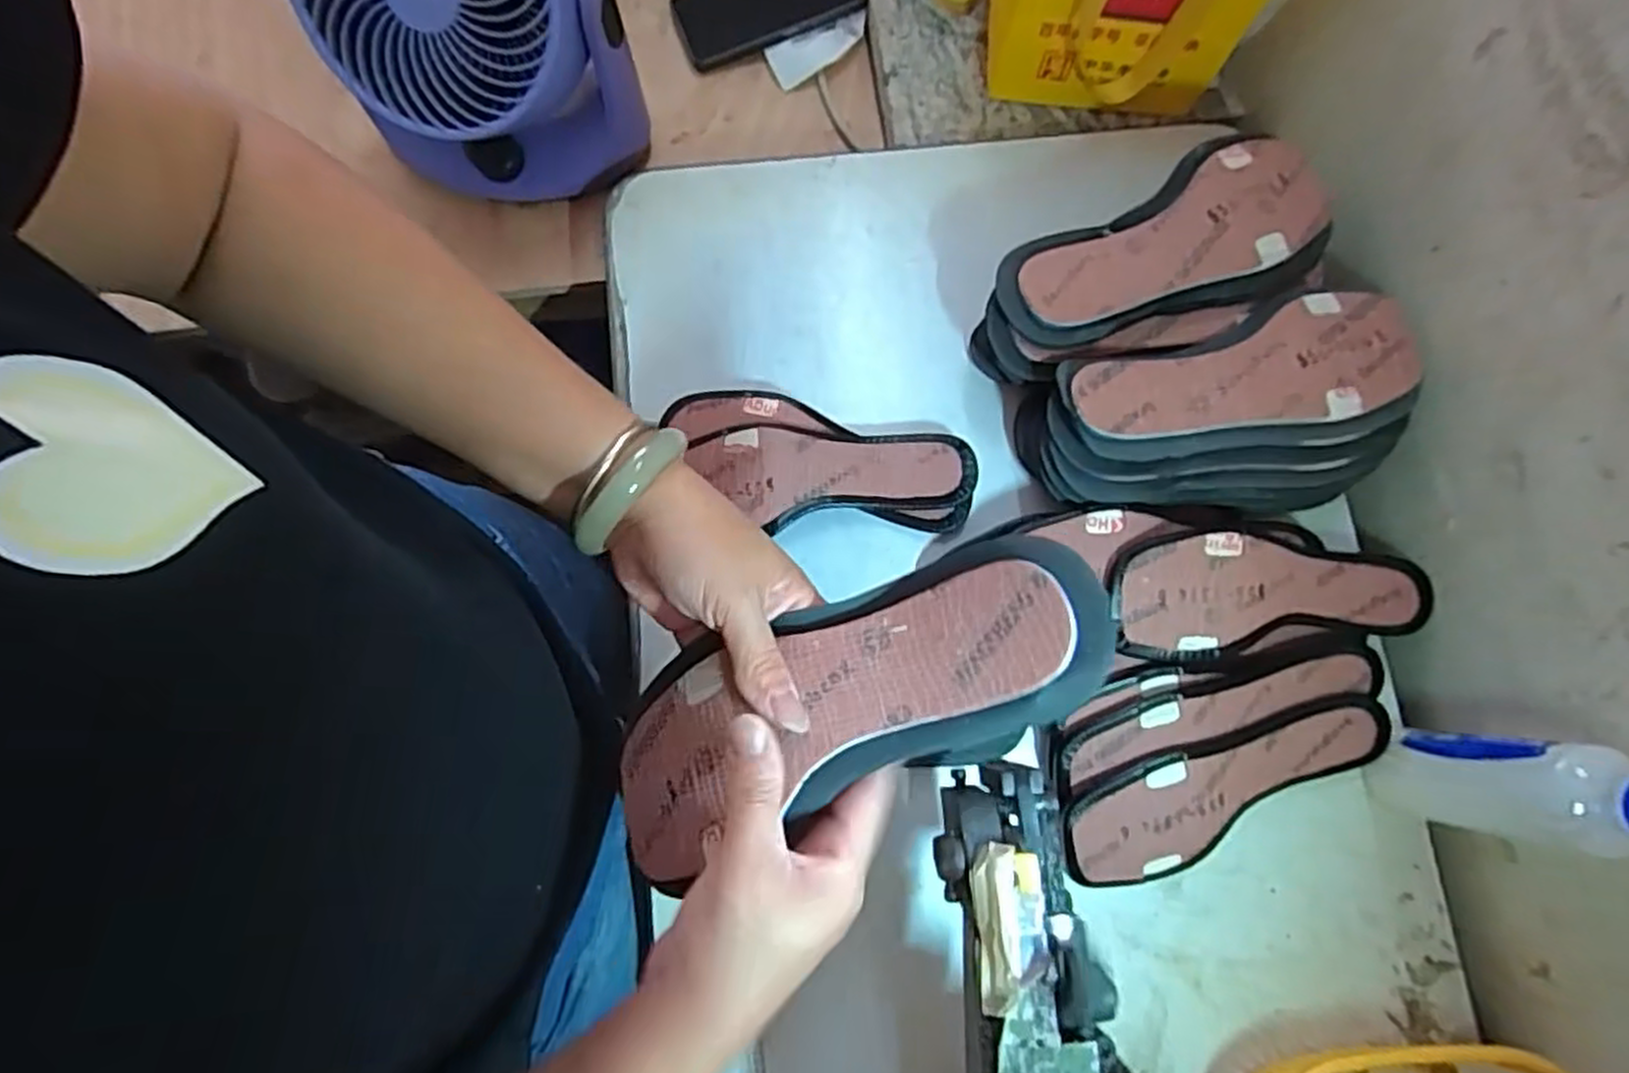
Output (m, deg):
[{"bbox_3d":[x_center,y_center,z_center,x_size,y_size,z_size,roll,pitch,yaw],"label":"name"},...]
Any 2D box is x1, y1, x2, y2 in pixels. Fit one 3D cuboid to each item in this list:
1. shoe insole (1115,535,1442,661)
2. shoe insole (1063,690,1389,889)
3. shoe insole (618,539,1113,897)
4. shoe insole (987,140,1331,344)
[{"bbox_3d":[0.295,0.039,0.502,0.215,0.016,0.076,1,90,-10],"label":"shoe insole"},{"bbox_3d":[0.261,0.154,0.497,0.220,0.020,0.079,-27,104,-4],"label":"shoe insole"},{"bbox_3d":[0.007,0.073,0.334,0.233,0.018,0.085,-26,74,17],"label":"shoe insole"},{"bbox_3d":[0.232,-0.186,0.507,0.228,0.023,0.092,-28,75,-6],"label":"shoe insole"}]

